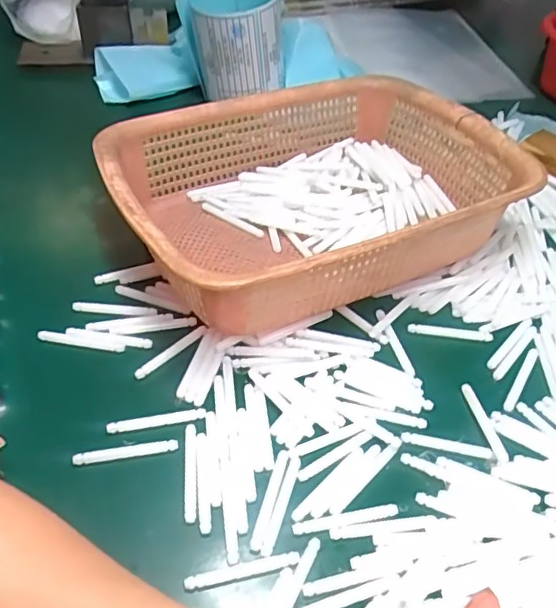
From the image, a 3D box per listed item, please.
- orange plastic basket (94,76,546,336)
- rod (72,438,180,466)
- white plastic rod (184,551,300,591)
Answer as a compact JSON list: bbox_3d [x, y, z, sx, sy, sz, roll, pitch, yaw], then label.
[{"bbox_3d":[0.027,-0.084,0.450,0.283,0.087,0.209,-20,50,-19],"label":"orange plastic basket"},{"bbox_3d":[-0.087,0.084,0.337,0.057,0.005,0.007,-8,47,-8],"label":"rod"},{"bbox_3d":[-0.018,0.133,0.294,0.057,0.004,0.007,-11,47,-10],"label":"white plastic rod"}]

